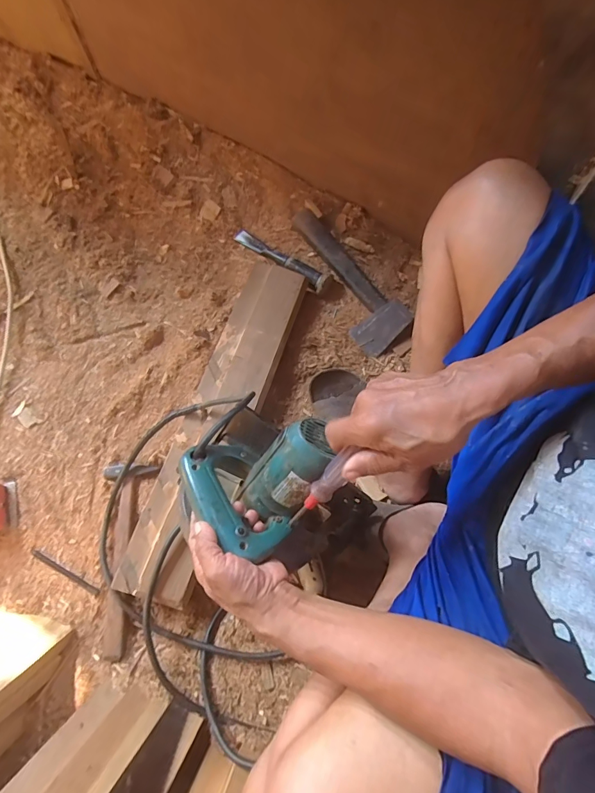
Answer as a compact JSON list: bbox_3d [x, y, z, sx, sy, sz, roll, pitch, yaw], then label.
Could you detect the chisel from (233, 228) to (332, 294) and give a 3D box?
[{"bbox_3d":[-0.033,-0.288,0.830,0.235,0.034,0.038,36,74,12],"label":"chisel"}]

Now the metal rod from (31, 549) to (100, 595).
[{"bbox_3d":[-0.372,0.281,0.638,0.136,0.014,0.011,25,72,9],"label":"metal rod"}]

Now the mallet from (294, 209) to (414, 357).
[{"bbox_3d":[0.089,-0.234,0.799,0.102,0.054,0.326,-34,73,-12],"label":"mallet"}]

